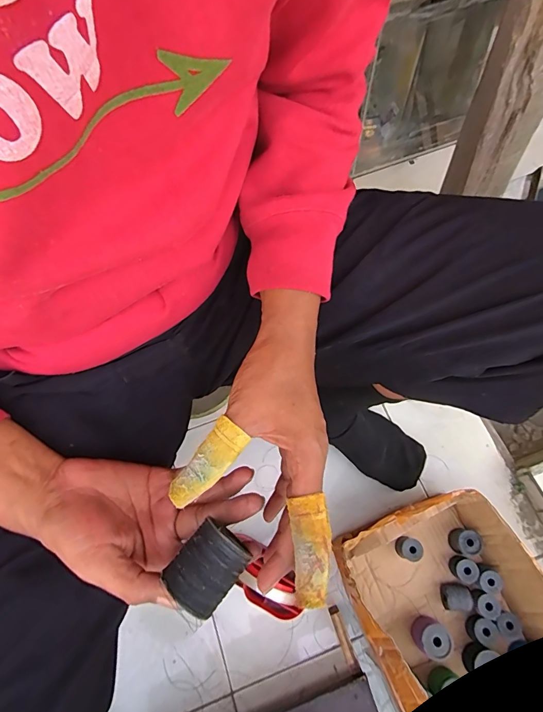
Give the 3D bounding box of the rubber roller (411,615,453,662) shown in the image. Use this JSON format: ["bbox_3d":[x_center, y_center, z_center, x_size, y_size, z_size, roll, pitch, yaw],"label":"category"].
[{"bbox_3d":[0.232,0.412,0.563,0.044,0.059,0.038,-42,72,-14],"label":"rubber roller"}]

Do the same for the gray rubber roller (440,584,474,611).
[{"bbox_3d":[0.280,0.368,0.590,0.039,0.038,0.032,-7,67,-1],"label":"gray rubber roller"}]

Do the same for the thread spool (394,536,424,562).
[{"bbox_3d":[0.218,0.307,0.614,0.037,0.042,0.031,15,69,8],"label":"thread spool"}]

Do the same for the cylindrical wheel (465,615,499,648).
[{"bbox_3d":[0.311,0.406,0.570,0.033,0.034,0.034,-1,67,2],"label":"cylindrical wheel"}]

